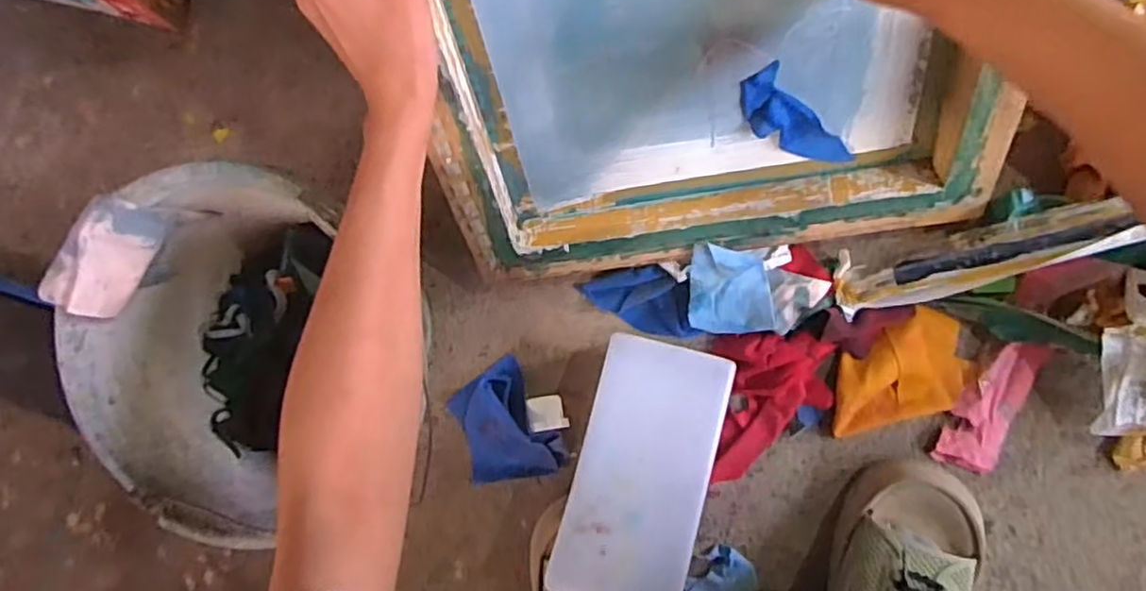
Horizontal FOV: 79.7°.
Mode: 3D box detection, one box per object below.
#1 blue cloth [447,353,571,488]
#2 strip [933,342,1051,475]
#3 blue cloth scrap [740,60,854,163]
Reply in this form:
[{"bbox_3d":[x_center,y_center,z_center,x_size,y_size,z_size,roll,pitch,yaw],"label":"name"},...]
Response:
[{"bbox_3d":[-0.058,0.112,0.571,0.091,0.034,0.103,-20,93,9],"label":"blue cloth"},{"bbox_3d":[0.324,0.085,0.532,0.044,0.006,0.107,21,98,5],"label":"strip"},{"bbox_3d":[0.151,-0.115,0.474,0.037,0.007,0.102,-32,130,32],"label":"blue cloth scrap"}]

